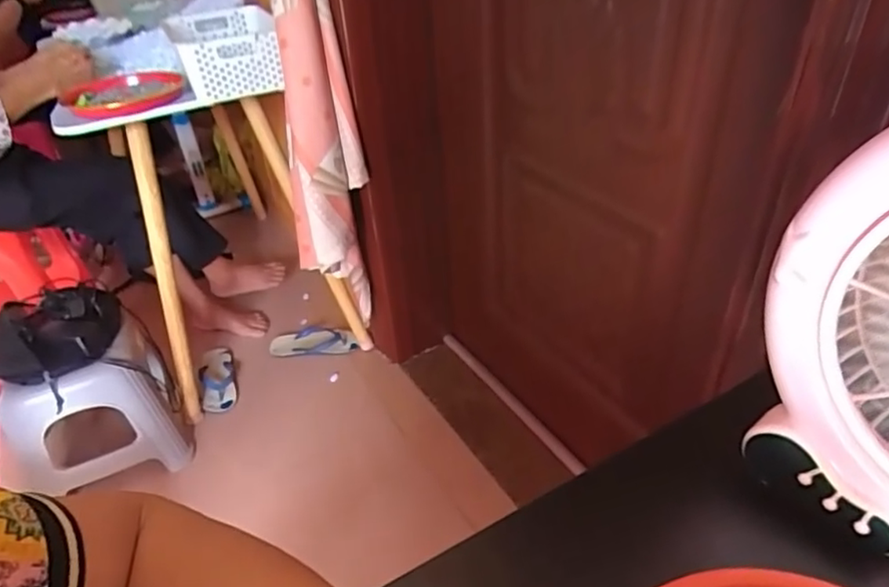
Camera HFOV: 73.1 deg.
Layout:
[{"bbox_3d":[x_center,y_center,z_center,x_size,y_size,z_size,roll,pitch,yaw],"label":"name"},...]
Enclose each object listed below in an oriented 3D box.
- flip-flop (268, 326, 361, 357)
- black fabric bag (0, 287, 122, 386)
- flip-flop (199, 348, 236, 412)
[{"bbox_3d":[-0.355,0.130,1.663,0.253,0.039,0.110,2,38,8],"label":"flip-flop"},{"bbox_3d":[-0.783,0.075,1.196,0.235,0.069,0.236,-14,39,-12],"label":"black fabric bag"},{"bbox_3d":[-0.594,0.214,1.572,0.088,0.048,0.243,-15,39,-13],"label":"flip-flop"}]

